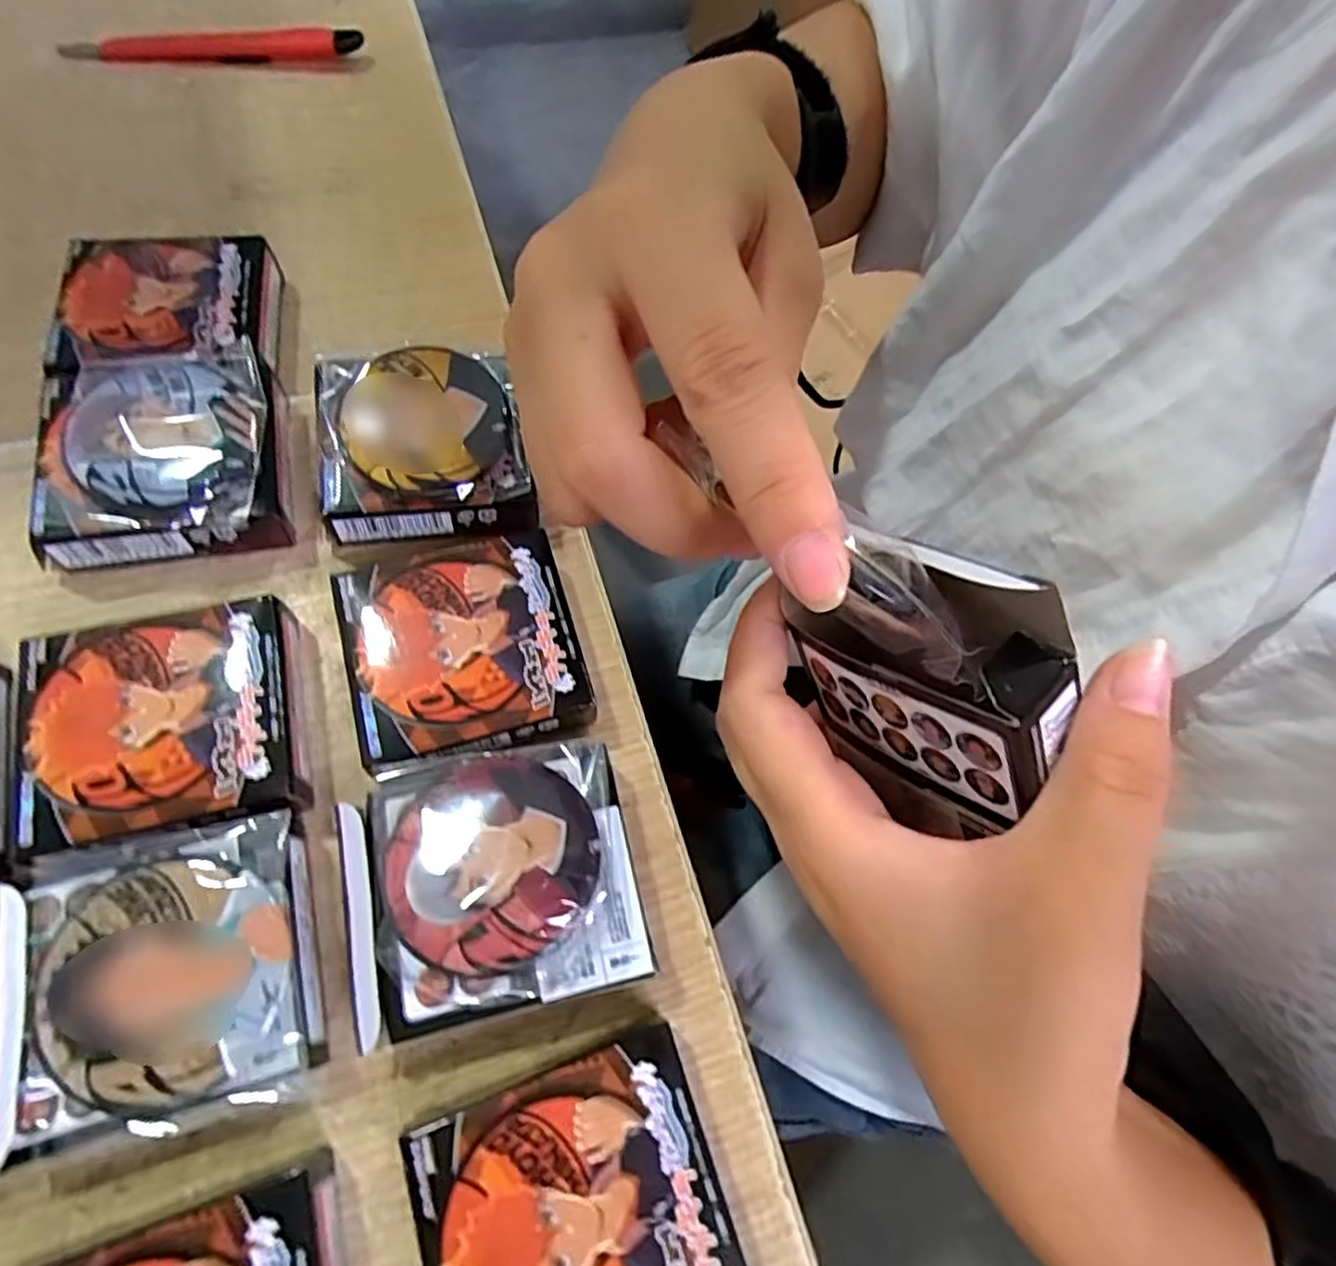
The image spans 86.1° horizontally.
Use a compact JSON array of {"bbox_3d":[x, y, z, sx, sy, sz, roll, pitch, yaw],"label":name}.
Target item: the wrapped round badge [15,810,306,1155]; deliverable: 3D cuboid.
[{"bbox_3d":[-0.127,0.084,0.177,0.062,0.012,0.069,-12,68,-10],"label":"wrapped round badge"}]

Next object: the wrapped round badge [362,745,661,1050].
[{"bbox_3d":[-0.044,0.063,0.189,0.067,0.011,0.067,-10,68,-10],"label":"wrapped round badge"}]

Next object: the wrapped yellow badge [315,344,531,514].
[{"bbox_3d":[-0.086,-0.072,0.246,0.066,0.012,0.060,-7,78,-10],"label":"wrapped yellow badge"}]

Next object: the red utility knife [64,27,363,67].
[{"bbox_3d":[-0.229,-0.294,0.358,0.144,0.012,0.017,-7,67,-8],"label":"red utility knife"}]

